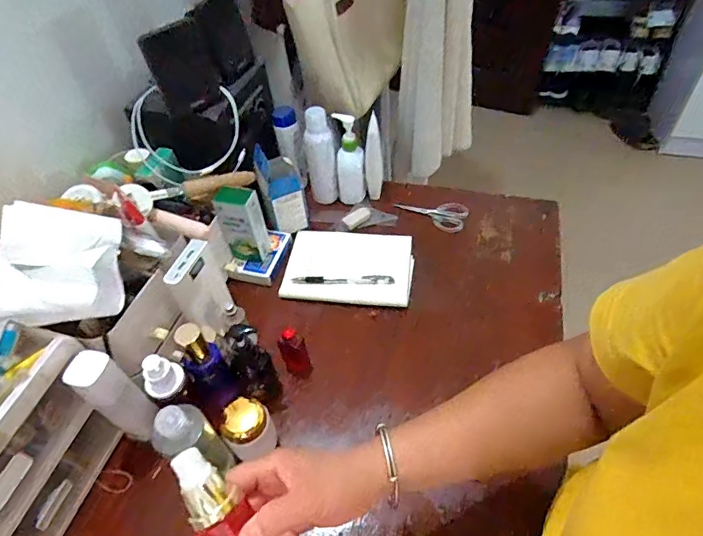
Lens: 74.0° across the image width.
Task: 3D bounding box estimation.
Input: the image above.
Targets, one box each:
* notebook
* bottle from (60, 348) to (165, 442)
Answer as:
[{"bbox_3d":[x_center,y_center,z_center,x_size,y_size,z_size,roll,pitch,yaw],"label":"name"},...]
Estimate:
[{"bbox_3d":[-0.005,-0.006,0.751,0.202,0.017,0.145,5,50,9],"label":"notebook"},{"bbox_3d":[-0.270,0.148,0.539,0.034,0.146,0.047,22,54,22],"label":"bottle"}]

